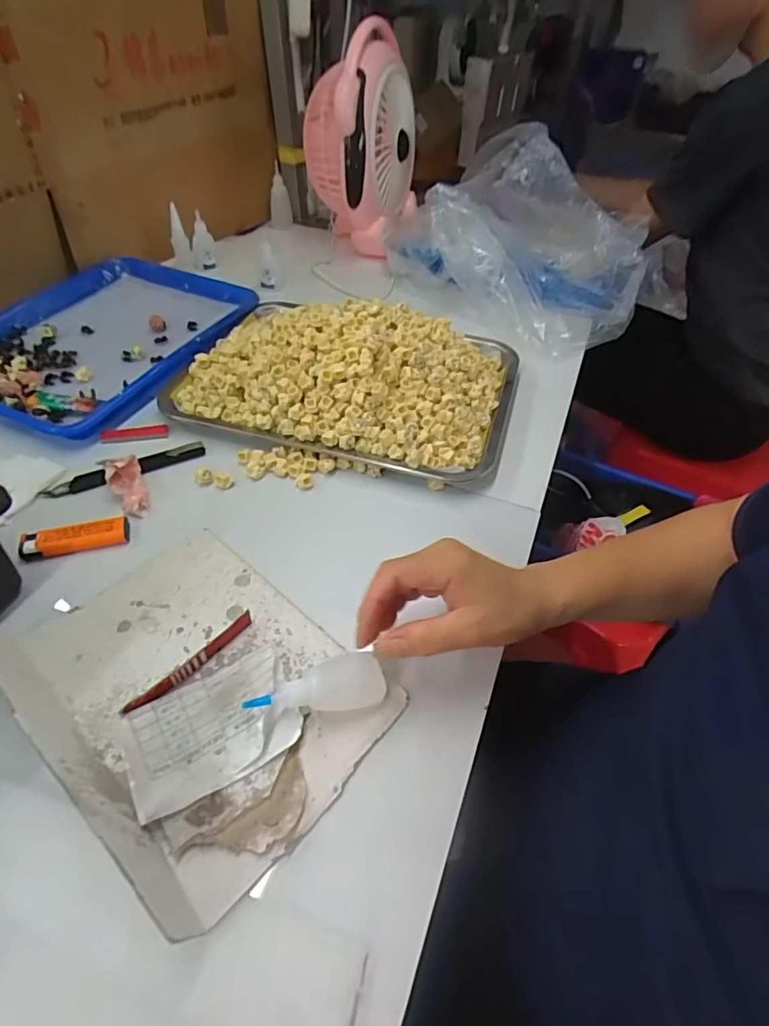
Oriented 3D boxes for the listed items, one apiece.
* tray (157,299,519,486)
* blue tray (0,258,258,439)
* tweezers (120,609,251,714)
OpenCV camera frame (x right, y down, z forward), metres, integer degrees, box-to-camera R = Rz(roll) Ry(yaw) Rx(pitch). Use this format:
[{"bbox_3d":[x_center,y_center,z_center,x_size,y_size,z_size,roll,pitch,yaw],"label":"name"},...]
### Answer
[{"bbox_3d":[-0.041,-0.163,0.563,0.353,0.079,0.252,13,48,8],"label":"tray"},{"bbox_3d":[-0.344,-0.216,0.632,0.286,0.023,0.320,19,48,14],"label":"blue tray"},{"bbox_3d":[-0.131,0.103,0.364,0.009,0.012,0.098,32,54,24],"label":"tweezers"}]

